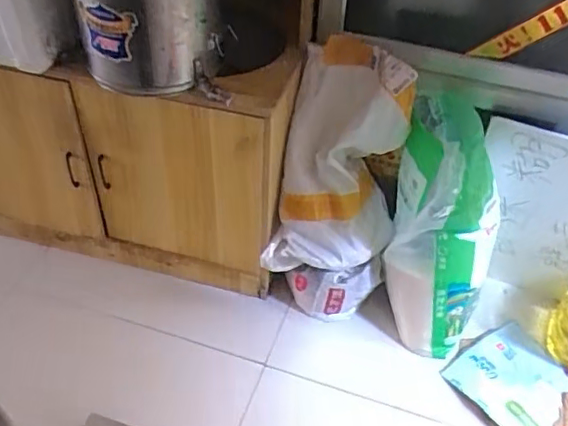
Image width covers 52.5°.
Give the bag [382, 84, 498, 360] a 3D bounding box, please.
[{"bbox_3d":[0.410,0.059,1.514,0.247,0.721,0.316,-6,27,-8],"label":"bag"}]

